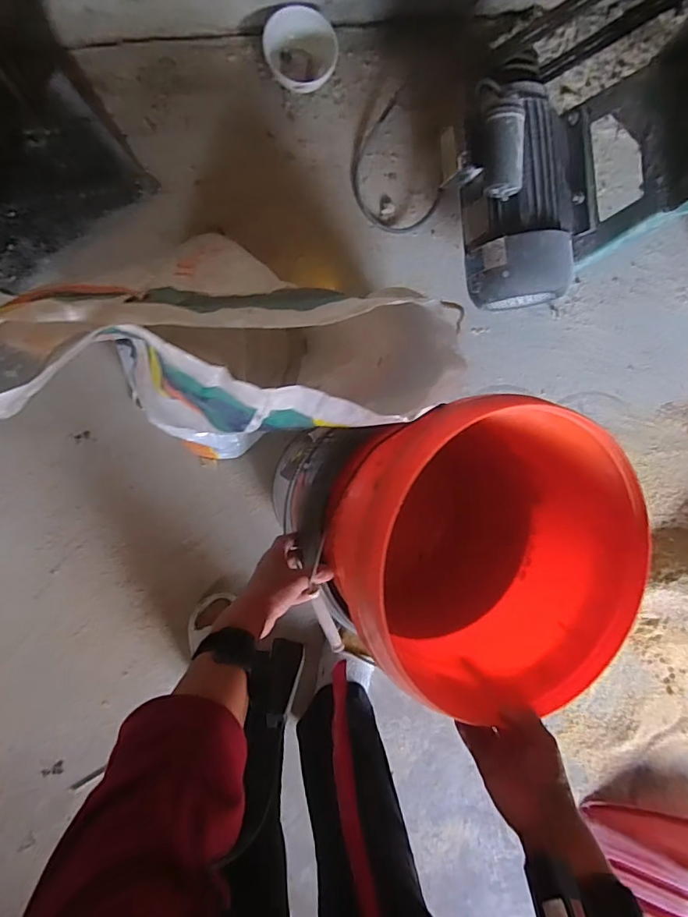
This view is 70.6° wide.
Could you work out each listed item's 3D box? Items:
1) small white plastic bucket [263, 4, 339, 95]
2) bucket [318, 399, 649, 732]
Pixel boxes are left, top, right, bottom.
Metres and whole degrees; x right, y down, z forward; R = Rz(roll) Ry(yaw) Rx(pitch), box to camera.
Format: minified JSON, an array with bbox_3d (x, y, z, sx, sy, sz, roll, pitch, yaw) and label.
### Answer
[{"bbox_3d":[-0.074,-0.715,0.858,0.129,0.070,0.104,2,94,-8],"label":"small white plastic bucket"},{"bbox_3d":[0.138,0.090,0.593,0.288,0.371,0.297,-1,97,-4],"label":"bucket"}]

